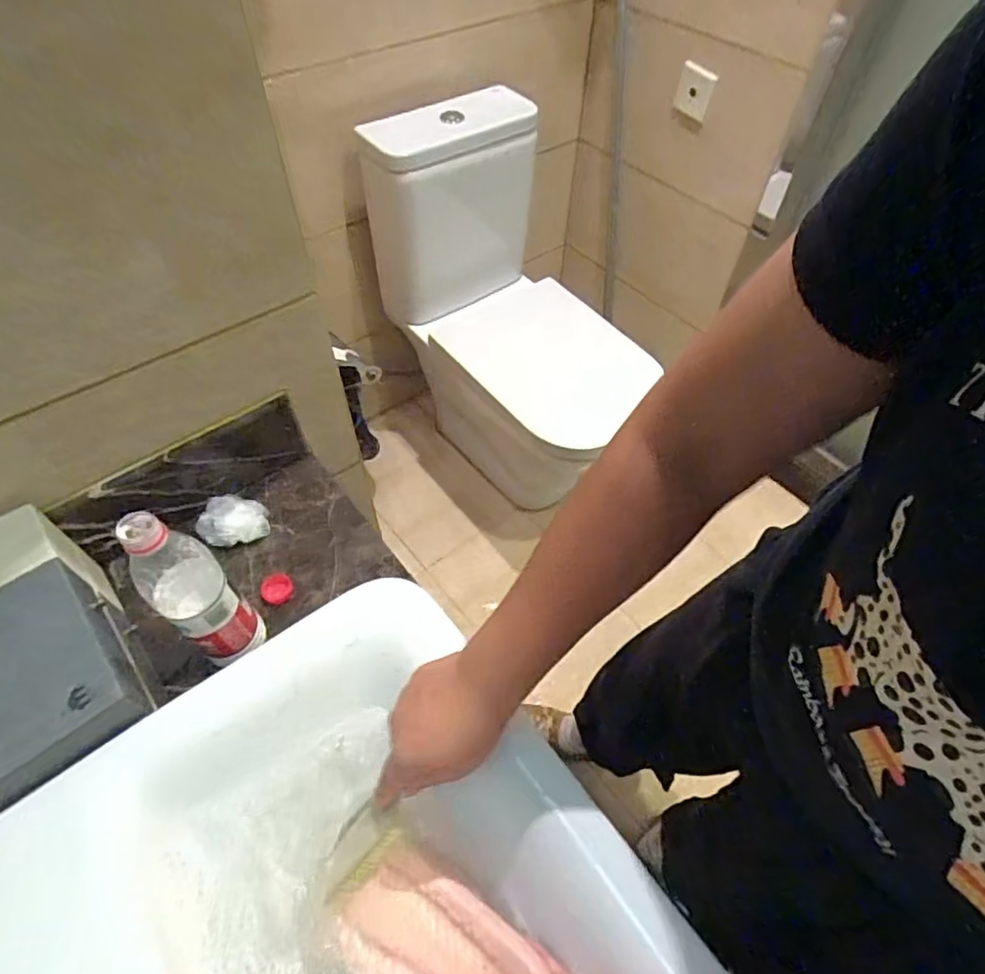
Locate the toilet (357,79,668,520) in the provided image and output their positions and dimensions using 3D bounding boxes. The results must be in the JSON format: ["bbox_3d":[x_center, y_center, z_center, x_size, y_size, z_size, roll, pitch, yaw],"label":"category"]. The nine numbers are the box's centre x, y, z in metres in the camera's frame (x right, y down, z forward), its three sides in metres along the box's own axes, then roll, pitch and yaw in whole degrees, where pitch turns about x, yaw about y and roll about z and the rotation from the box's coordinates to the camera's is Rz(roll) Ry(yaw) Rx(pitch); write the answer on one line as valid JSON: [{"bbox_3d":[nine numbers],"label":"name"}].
[{"bbox_3d":[0.041,-0.372,1.355,0.365,0.777,0.614,-35,61,-24],"label":"toilet"}]

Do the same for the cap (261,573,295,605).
[{"bbox_3d":[-0.242,0.115,0.669,0.035,0.014,0.033,0,53,0],"label":"cap"}]

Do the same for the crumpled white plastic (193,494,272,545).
[{"bbox_3d":[-0.309,0.035,0.709,0.075,0.032,0.066,-13,55,-11],"label":"crumpled white plastic"}]

